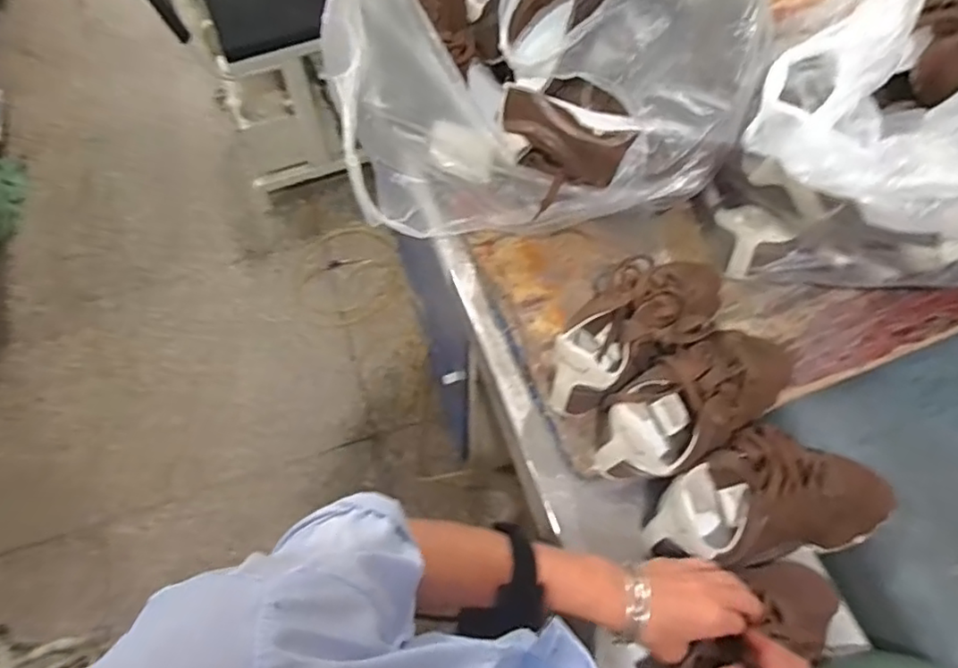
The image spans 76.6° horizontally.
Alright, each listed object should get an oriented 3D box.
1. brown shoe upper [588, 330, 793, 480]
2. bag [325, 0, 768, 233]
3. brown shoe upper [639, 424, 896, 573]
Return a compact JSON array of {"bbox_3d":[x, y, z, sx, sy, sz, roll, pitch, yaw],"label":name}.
[{"bbox_3d":[0.232,0.065,0.637,0.245,0.079,0.103,-31,66,-16],"label":"brown shoe upper"},{"bbox_3d":[0.069,-0.411,0.727,0.449,0.377,0.500,4,62,2],"label":"bag"},{"bbox_3d":[0.290,0.158,0.602,0.247,0.085,0.118,-9,62,-5],"label":"brown shoe upper"}]

